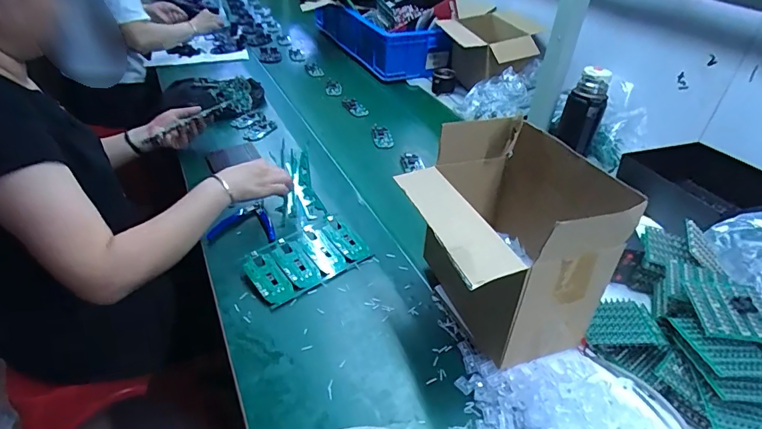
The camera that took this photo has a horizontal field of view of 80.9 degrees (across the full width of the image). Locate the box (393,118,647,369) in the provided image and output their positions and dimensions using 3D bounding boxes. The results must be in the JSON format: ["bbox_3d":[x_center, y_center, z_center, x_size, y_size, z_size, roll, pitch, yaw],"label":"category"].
[{"bbox_3d":[0.147,0.037,0.583,0.203,0.228,0.235,-10,40,-16],"label":"box"}]

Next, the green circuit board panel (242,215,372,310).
[{"bbox_3d":[-0.113,0.065,0.691,0.182,0.010,0.107,-25,54,-34],"label":"green circuit board panel"}]

